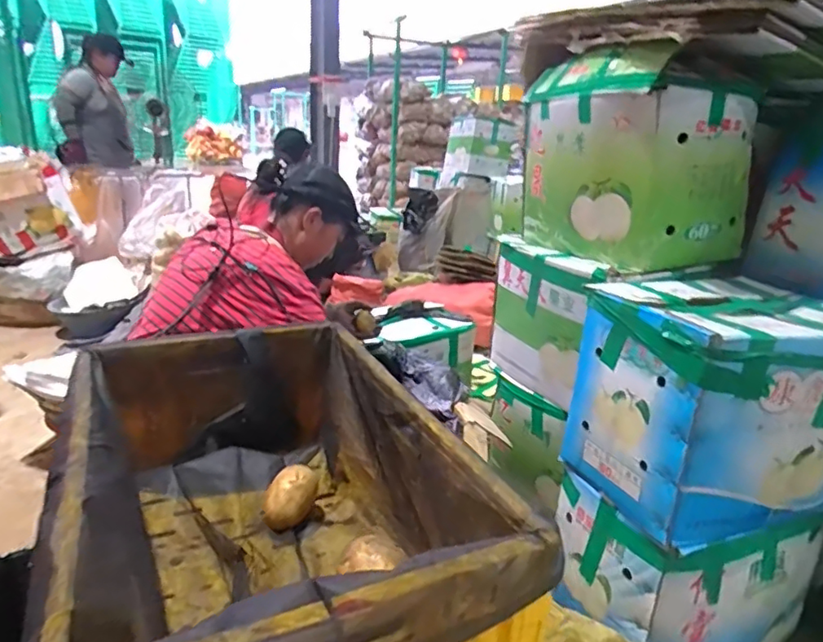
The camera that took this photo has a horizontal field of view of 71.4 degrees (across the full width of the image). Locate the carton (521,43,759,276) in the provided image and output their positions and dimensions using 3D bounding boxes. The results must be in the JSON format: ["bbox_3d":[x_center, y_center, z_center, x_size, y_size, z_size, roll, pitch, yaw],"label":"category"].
[{"bbox_3d":[0.504,-0.370,1.340,0.325,0.419,0.418,-4,20,-20],"label":"carton"}]

